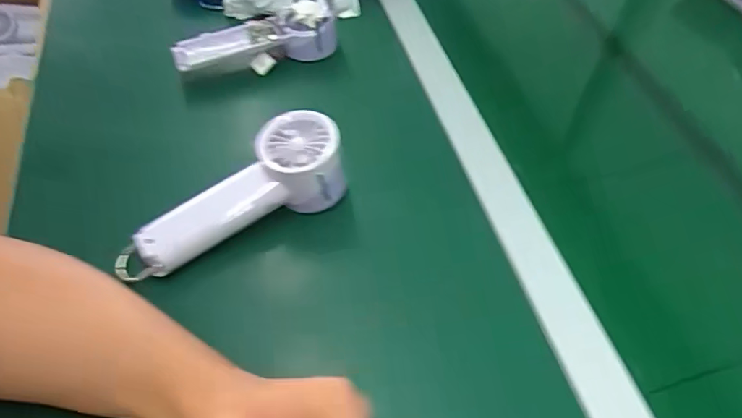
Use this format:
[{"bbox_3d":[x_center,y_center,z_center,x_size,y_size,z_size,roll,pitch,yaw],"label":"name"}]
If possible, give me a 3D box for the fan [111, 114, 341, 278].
[{"bbox_3d":[-0.110,-0.003,0.419,0.200,0.057,0.063,-33,59,-7],"label":"fan"}]

